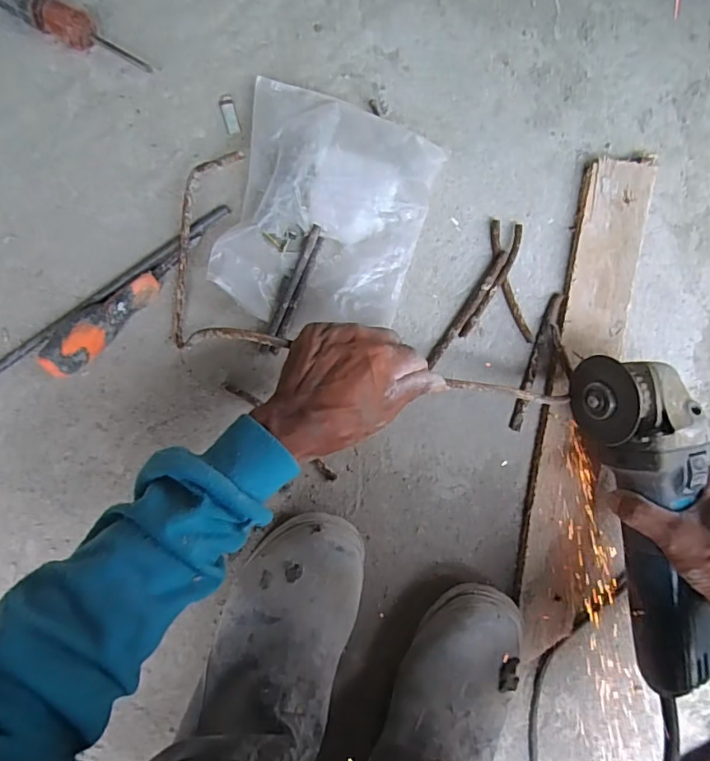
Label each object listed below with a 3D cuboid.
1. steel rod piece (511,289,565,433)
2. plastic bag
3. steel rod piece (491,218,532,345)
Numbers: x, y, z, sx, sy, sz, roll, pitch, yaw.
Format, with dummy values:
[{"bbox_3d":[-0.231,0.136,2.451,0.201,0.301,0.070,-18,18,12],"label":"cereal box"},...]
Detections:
[{"bbox_3d":[0.168,-0.017,0.480,0.012,0.007,0.132,17,91,-5],"label":"steel rod piece"},{"bbox_3d":[-0.026,-0.141,0.448,0.166,0.033,0.195,16,91,-5],"label":"plastic bag"},{"bbox_3d":[0.142,-0.090,0.478,0.014,0.006,0.115,-18,93,-3],"label":"steel rod piece"}]

